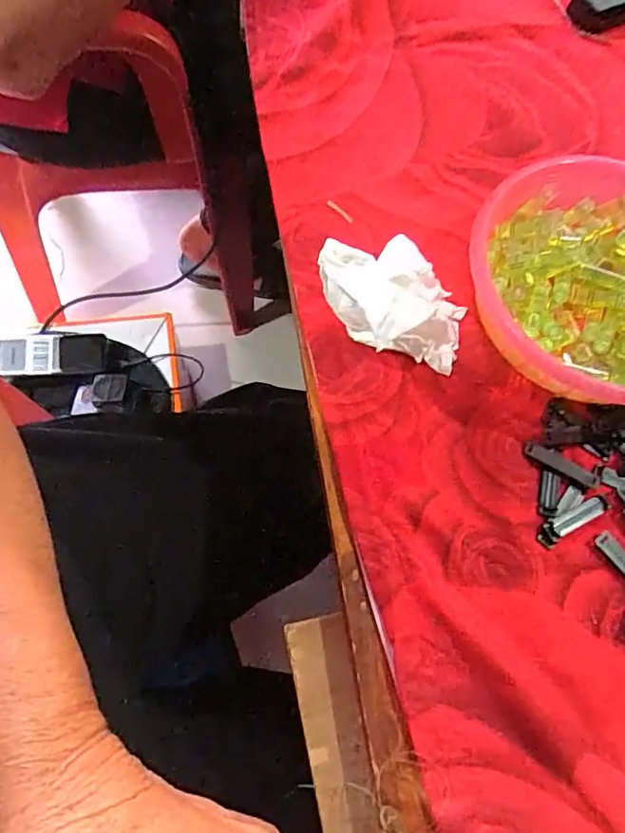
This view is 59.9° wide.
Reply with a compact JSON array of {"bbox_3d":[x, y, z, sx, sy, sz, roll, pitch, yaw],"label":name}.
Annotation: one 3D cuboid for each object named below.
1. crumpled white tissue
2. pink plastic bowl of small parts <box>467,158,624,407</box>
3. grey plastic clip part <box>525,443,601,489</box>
[{"bbox_3d":[0.052,-0.067,0.322,0.086,0.058,0.078,-17,71,-9],"label":"crumpled white tissue"},{"bbox_3d":[0.183,-0.083,0.343,0.162,0.045,0.172,1,69,-2],"label":"pink plastic bowl of small parts"},{"bbox_3d":[0.149,0.029,0.323,0.048,0.004,0.009,27,70,8],"label":"grey plastic clip part"}]

